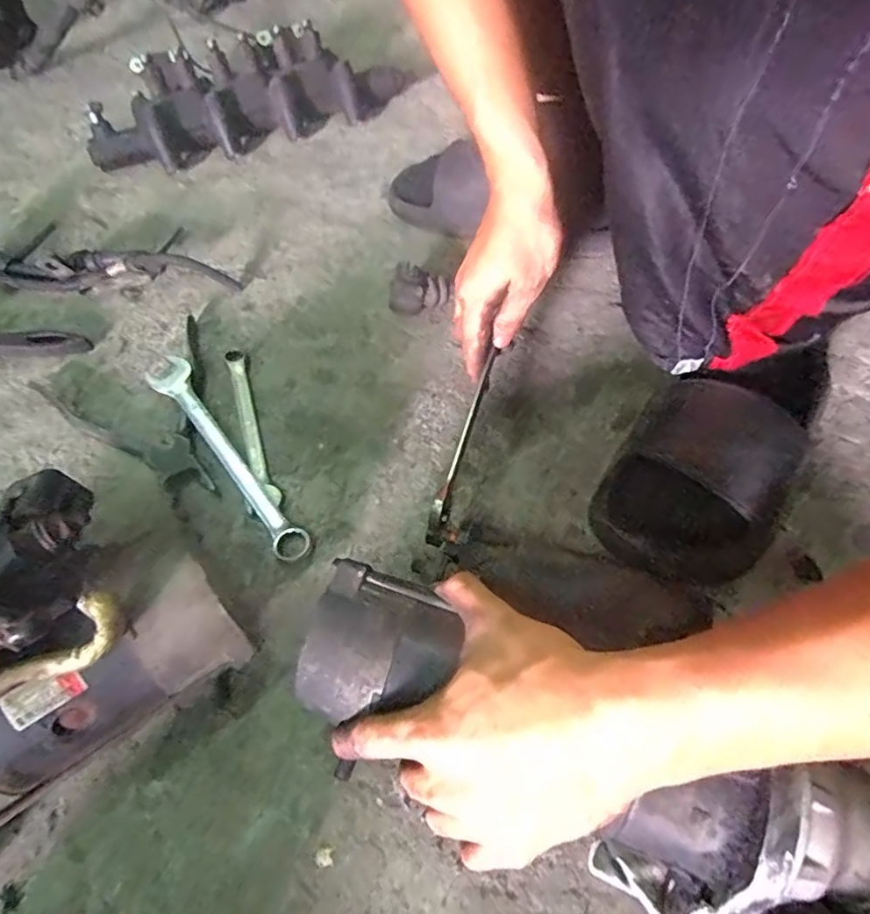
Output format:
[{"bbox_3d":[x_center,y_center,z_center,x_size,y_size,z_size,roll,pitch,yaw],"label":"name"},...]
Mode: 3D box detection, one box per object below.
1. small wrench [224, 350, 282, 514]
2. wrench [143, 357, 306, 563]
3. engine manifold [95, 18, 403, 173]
[{"bbox_3d":[-0.162,-0.031,0.464,0.027,0.012,0.166,-14,62,-8],"label":"small wrench"},{"bbox_3d":[-0.177,-0.007,0.439,0.033,0.020,0.233,-34,66,-18],"label":"wrench"},{"bbox_3d":[-0.224,-0.453,0.661,0.405,0.085,0.106,-24,63,-13],"label":"engine manifold"}]

